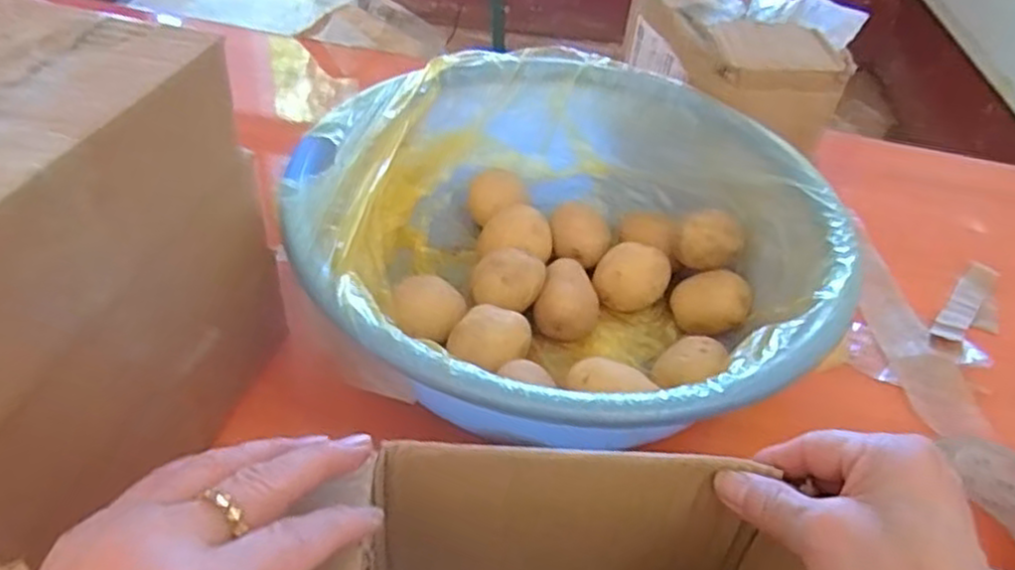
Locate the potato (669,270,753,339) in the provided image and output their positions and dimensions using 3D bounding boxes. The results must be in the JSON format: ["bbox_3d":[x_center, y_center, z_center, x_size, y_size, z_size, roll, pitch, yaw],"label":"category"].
[{"bbox_3d":[0.143,0.014,0.509,0.051,0.033,0.043,-6,73,21],"label":"potato"}]

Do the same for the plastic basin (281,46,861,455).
[{"bbox_3d":[0.040,-0.020,0.475,0.329,0.113,0.313,3,45,-3],"label":"plastic basin"}]

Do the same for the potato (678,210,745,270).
[{"bbox_3d":[0.140,-0.033,0.503,0.048,0.035,0.043,18,46,12],"label":"potato"}]

